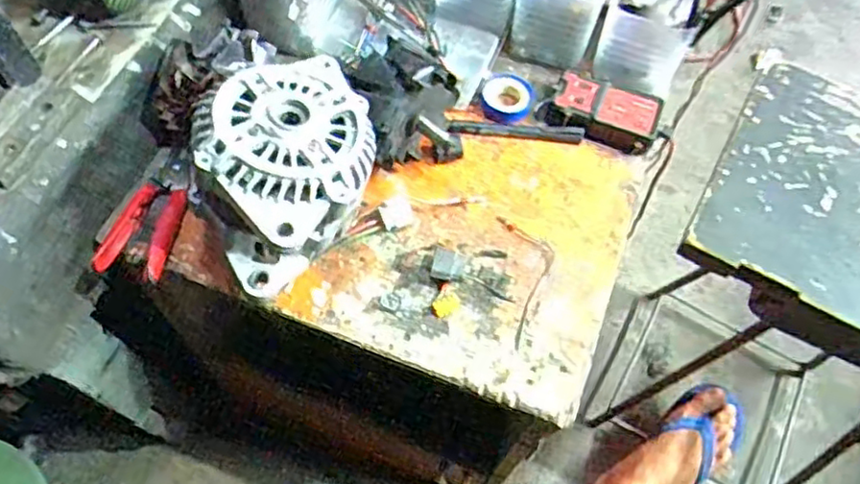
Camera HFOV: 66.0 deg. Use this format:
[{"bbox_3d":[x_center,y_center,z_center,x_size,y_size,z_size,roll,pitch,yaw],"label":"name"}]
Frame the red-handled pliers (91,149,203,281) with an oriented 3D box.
[{"bbox_3d":[-0.240,-0.029,0.587,0.057,0.020,0.133,14,62,4],"label":"red-handled pliers"}]

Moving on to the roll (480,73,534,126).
[{"bbox_3d":[0.076,-0.143,0.665,0.050,0.015,0.050,1,62,-2],"label":"roll"}]

